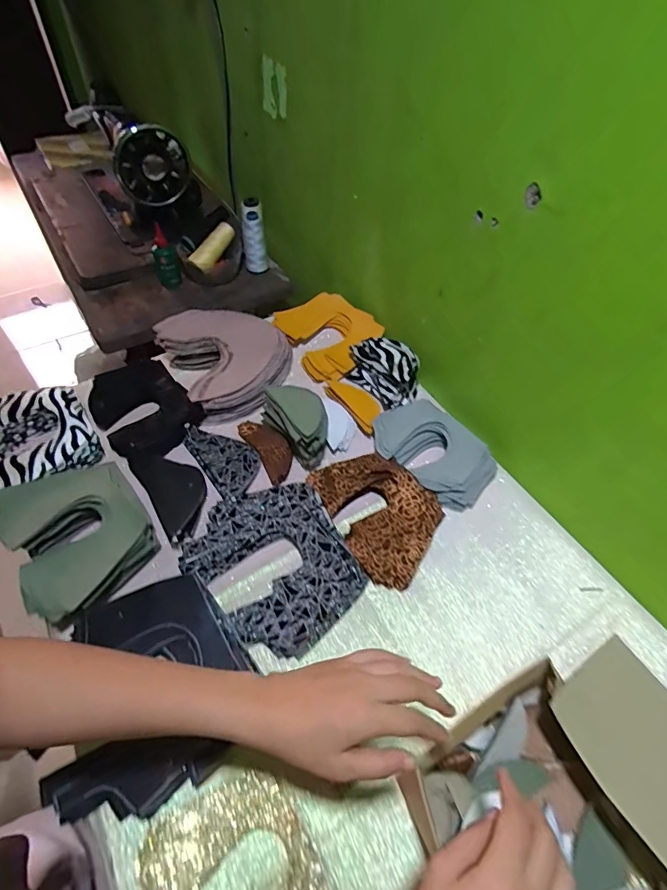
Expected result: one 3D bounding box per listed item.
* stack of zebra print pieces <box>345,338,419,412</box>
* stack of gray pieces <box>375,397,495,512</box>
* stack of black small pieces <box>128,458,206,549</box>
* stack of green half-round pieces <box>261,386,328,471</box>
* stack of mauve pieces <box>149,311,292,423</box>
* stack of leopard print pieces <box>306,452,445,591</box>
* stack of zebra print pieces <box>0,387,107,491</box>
[{"bbox_3d":[0.086,-0.120,0.749,0.083,0.069,0.135,-25,57,-21],"label":"stack of zebra print pieces"},{"bbox_3d":[0.141,0.012,0.673,0.115,0.044,0.173,-33,60,-26],"label":"stack of gray pieces"},{"bbox_3d":[-0.209,0.059,0.624,0.072,0.030,0.152,-27,58,-23],"label":"stack of black small pieces"},{"bbox_3d":[-0.053,-0.035,0.674,0.067,0.071,0.131,-24,57,-21],"label":"stack of green half-round pieces"},{"bbox_3d":[-0.158,-0.145,0.748,0.186,0.060,0.180,-24,57,-21],"label":"stack of mauve pieces"},{"bbox_3d":[0.064,0.084,0.616,0.133,0.045,0.187,-24,57,-21],"label":"stack of leopard print pieces"},{"bbox_3d":[-0.407,-0.010,0.653,0.132,0.053,0.149,-32,60,-25],"label":"stack of zebra print pieces"}]

